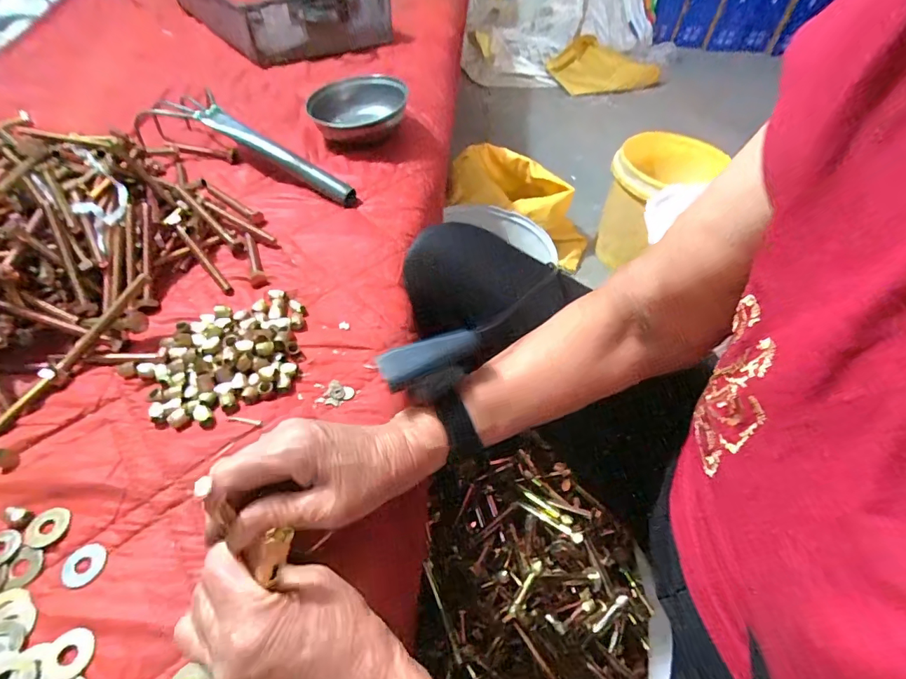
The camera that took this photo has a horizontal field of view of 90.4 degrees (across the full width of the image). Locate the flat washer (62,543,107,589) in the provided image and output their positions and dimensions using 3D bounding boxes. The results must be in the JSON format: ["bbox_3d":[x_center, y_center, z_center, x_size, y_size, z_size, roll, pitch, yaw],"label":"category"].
[{"bbox_3d":[-0.233,0.142,0.284,0.023,0.004,0.024,-14,53,-15],"label":"flat washer"}]

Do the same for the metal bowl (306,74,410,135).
[{"bbox_3d":[-0.125,-0.321,0.626,0.134,0.047,0.142,2,51,-3],"label":"metal bowl"}]

